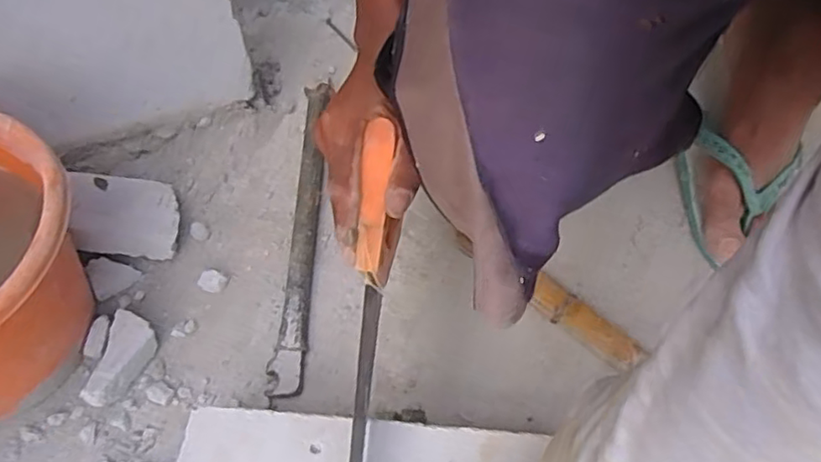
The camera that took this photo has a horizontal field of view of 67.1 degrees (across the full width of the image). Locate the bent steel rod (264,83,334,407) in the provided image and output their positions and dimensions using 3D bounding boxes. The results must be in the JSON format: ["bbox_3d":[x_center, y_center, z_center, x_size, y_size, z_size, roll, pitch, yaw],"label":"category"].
[{"bbox_3d":[-0.104,-0.008,0.602,0.029,0.025,0.335,0,58,3],"label":"bent steel rod"}]

